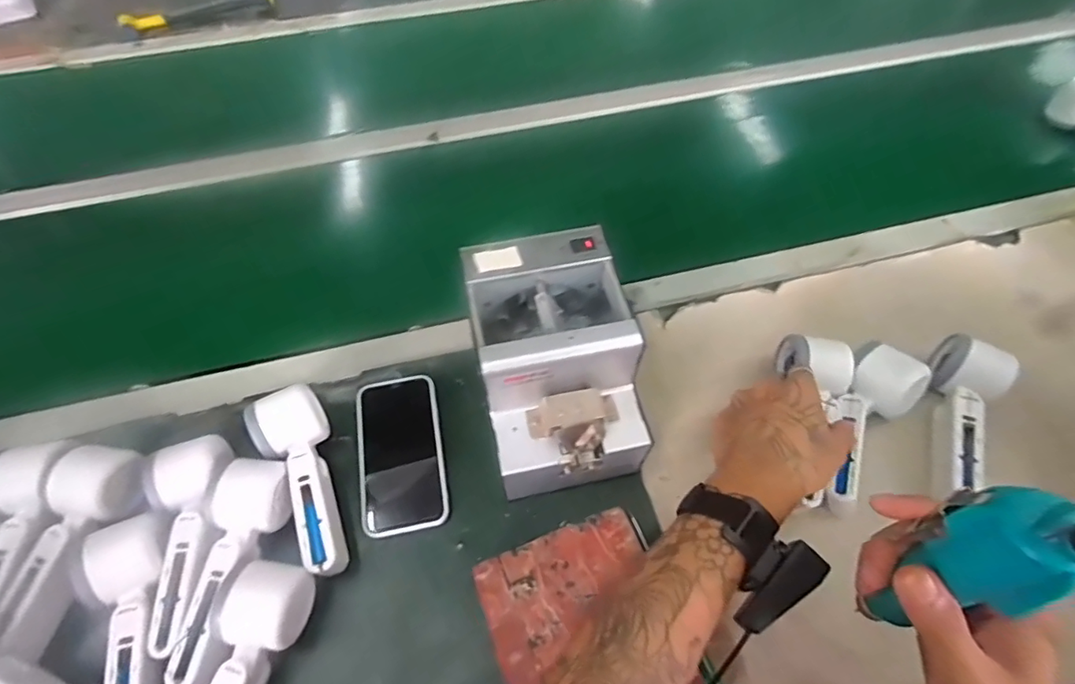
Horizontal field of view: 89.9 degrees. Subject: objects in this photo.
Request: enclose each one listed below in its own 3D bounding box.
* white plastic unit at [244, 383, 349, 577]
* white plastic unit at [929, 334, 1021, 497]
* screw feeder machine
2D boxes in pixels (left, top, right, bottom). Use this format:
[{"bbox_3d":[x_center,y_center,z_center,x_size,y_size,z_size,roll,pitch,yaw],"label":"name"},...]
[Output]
[{"bbox_3d":[-0.193,0.117,0.464,0.057,0.061,0.159,-29,62,-16],"label":"white plastic unit"},{"bbox_3d":[0.384,0.066,0.487,0.065,0.059,0.149,25,62,16],"label":"white plastic unit"},{"bbox_3d":[0.014,0.021,0.465,0.125,0.143,0.174,-14,59,-8],"label":"screw feeder machine"}]

